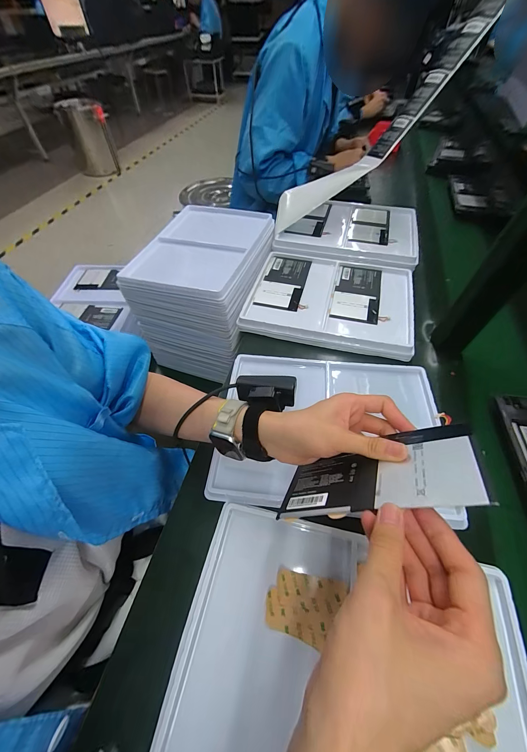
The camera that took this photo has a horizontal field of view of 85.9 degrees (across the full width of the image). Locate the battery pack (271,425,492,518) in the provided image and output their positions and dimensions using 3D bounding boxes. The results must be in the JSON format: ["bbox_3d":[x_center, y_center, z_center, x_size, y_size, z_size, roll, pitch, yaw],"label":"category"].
[{"bbox_3d":[0.096,0.088,0.259,0.167,0.005,0.087,-23,15,32],"label":"battery pack"}]

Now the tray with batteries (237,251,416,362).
[{"bbox_3d":[0.138,-0.166,0.582,0.318,0.024,0.252,16,56,12],"label":"tray with batteries"}]

